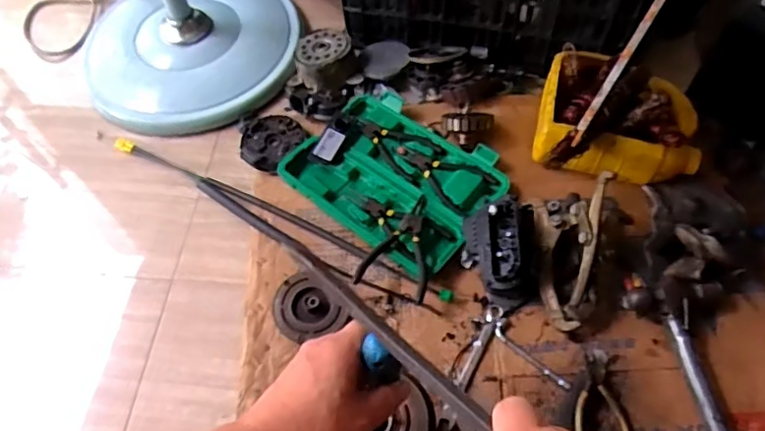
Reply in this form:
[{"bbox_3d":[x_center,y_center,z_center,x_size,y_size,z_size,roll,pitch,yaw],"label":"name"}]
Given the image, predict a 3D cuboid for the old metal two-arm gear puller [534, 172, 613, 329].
[{"bbox_3d":[0.234,0.044,0.762,0.078,0.100,0.192,15,61,12],"label":"old metal two-arm gear puller"}]

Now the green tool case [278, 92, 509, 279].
[{"bbox_3d":[0.020,-0.062,0.879,0.301,0.034,0.229,37,68,22],"label":"green tool case"}]

